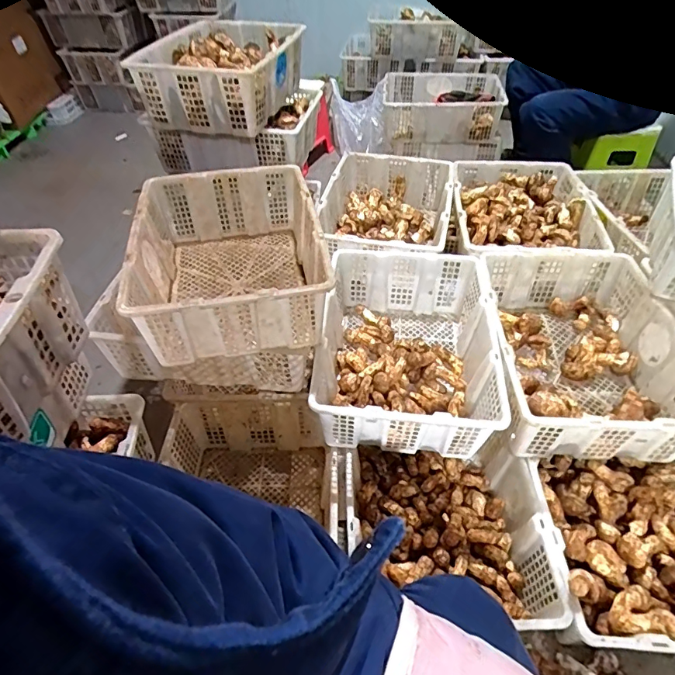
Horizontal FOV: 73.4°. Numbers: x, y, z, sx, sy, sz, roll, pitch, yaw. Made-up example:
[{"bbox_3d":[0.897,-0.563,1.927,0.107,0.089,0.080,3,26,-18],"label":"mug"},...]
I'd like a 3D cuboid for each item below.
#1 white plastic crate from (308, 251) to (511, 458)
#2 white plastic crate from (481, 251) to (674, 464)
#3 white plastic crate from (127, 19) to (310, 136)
[{"bbox_3d":[0.149,0.012,1.008,0.344,0.165,0.476,4,46,4],"label":"white plastic crate"},{"bbox_3d":[0.513,0.020,0.993,0.366,0.161,0.478,2,46,3],"label":"white plastic crate"},{"bbox_3d":[-0.321,-0.761,1.305,0.357,0.170,0.460,11,47,11],"label":"white plastic crate"}]

